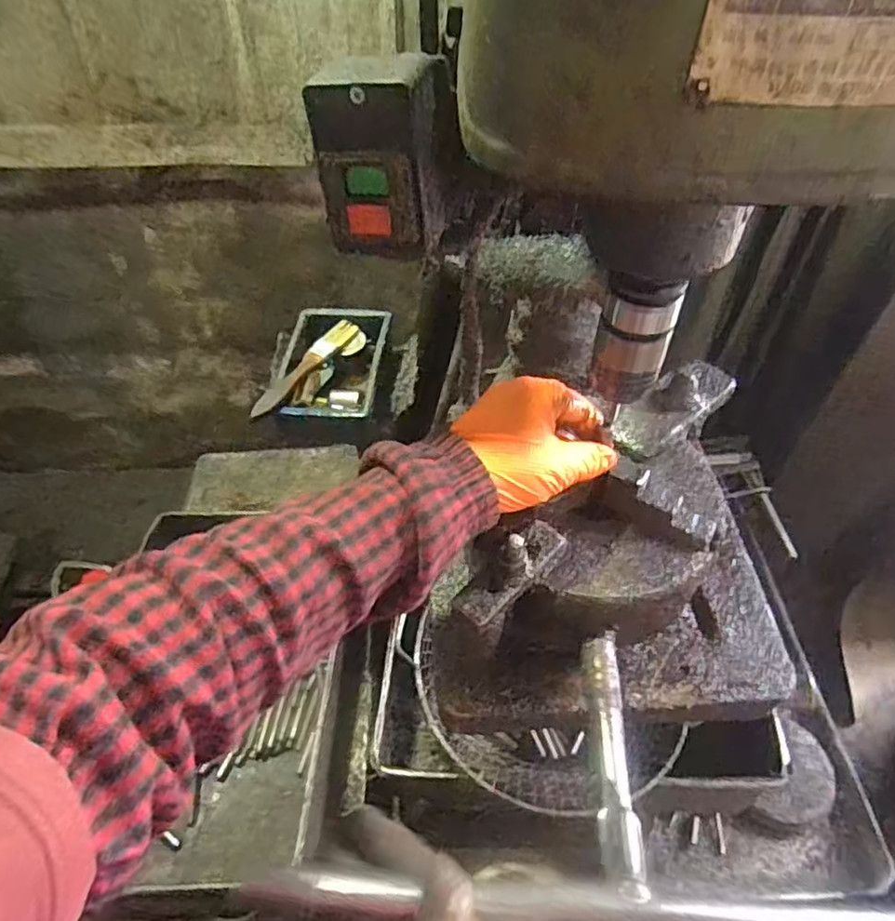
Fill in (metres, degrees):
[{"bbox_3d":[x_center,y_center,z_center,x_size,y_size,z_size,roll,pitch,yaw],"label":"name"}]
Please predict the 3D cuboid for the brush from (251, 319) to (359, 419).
[{"bbox_3d":[-0.139,-0.091,0.633,0.027,0.023,0.155,23,53,17],"label":"brush"}]

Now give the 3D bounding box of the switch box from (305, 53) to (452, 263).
[{"bbox_3d":[-0.033,-0.155,0.343,0.066,0.091,0.037,-2,50,-3],"label":"switch box"}]

